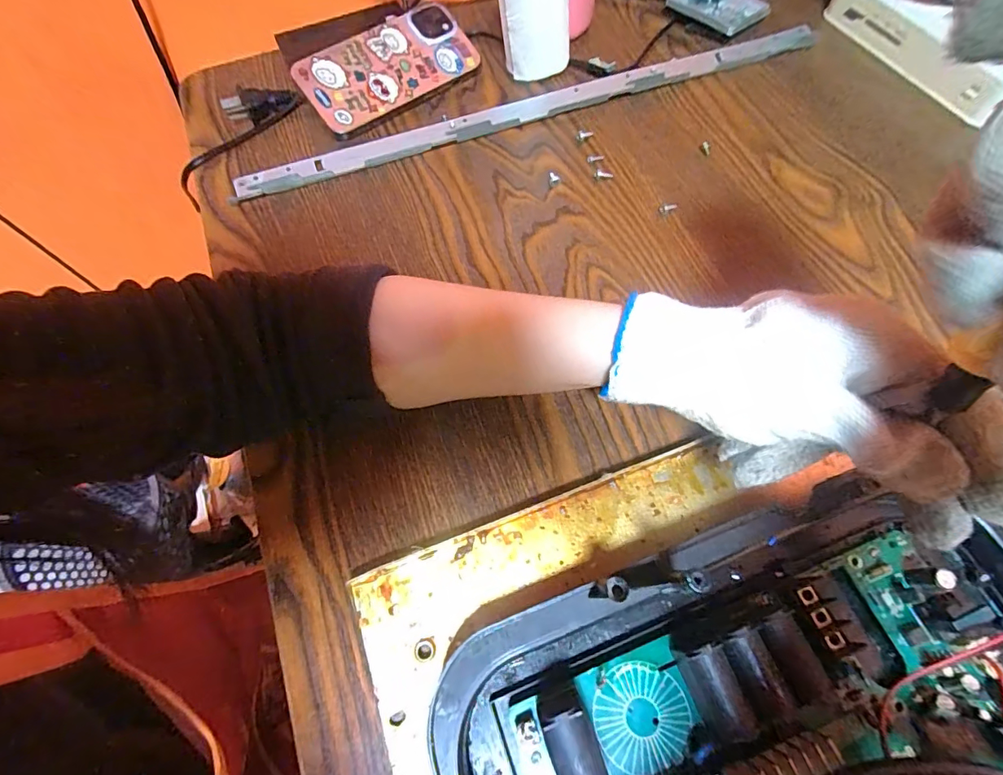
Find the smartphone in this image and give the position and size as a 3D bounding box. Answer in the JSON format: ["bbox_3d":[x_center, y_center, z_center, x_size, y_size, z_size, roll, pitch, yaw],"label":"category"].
[{"bbox_3d":[-0.093,-0.262,0.379,0.137,0.010,0.082,-32,93,-5],"label":"smartphone"}]

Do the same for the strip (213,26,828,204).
[{"bbox_3d":[0.027,-0.222,0.372,0.472,0.011,0.022,-17,67,-7],"label":"strip"}]

